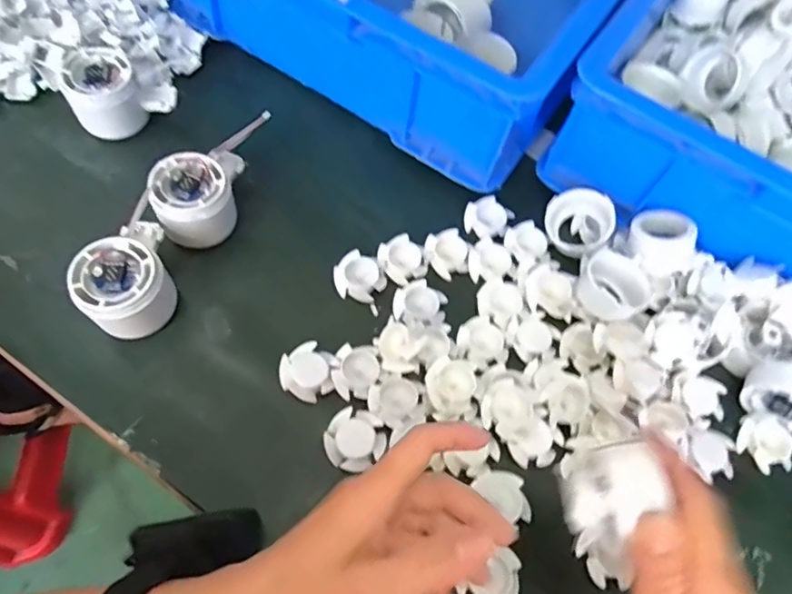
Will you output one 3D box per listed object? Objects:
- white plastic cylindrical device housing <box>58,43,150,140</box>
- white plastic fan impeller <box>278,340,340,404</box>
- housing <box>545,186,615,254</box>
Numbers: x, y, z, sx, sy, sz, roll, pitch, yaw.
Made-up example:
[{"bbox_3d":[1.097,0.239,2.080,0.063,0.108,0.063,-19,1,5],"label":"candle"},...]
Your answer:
[{"bbox_3d":[-0.247,-0.170,0.460,0.056,0.056,0.049,-22,68,-16],"label":"white plastic cylindrical device housing"},{"bbox_3d":[-0.062,0.054,0.386,0.040,0.022,0.039,2,64,-5],"label":"white plastic fan impeller"},{"bbox_3d":[0.155,-0.063,0.460,0.053,0.039,0.050,27,70,11],"label":"housing"}]

